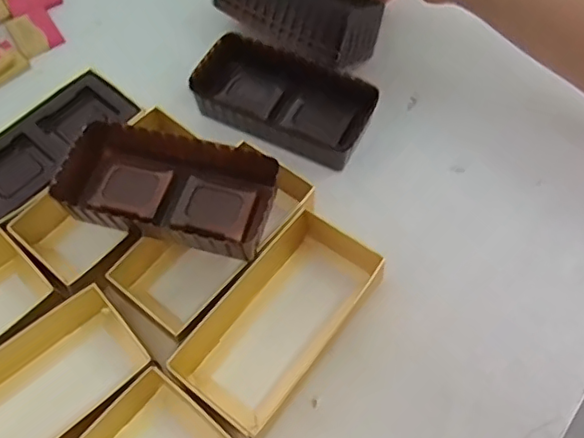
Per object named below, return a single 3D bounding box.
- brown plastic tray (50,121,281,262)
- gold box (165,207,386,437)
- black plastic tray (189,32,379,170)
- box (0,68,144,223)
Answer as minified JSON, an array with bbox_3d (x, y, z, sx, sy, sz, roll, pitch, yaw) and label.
[{"bbox_3d":[-0.068,-0.017,0.319,0.111,0.022,0.054,11,63,7],"label":"brown plastic tray"},{"bbox_3d":[-0.009,0.051,0.317,0.066,0.028,0.112,35,68,17],"label":"gold box"},{"bbox_3d":[-0.006,-0.078,0.385,0.114,0.032,0.055,25,65,12],"label":"black plastic tray"},{"bbox_3d":[-0.151,-0.041,0.365,0.050,0.032,0.111,39,69,18],"label":"box"}]

